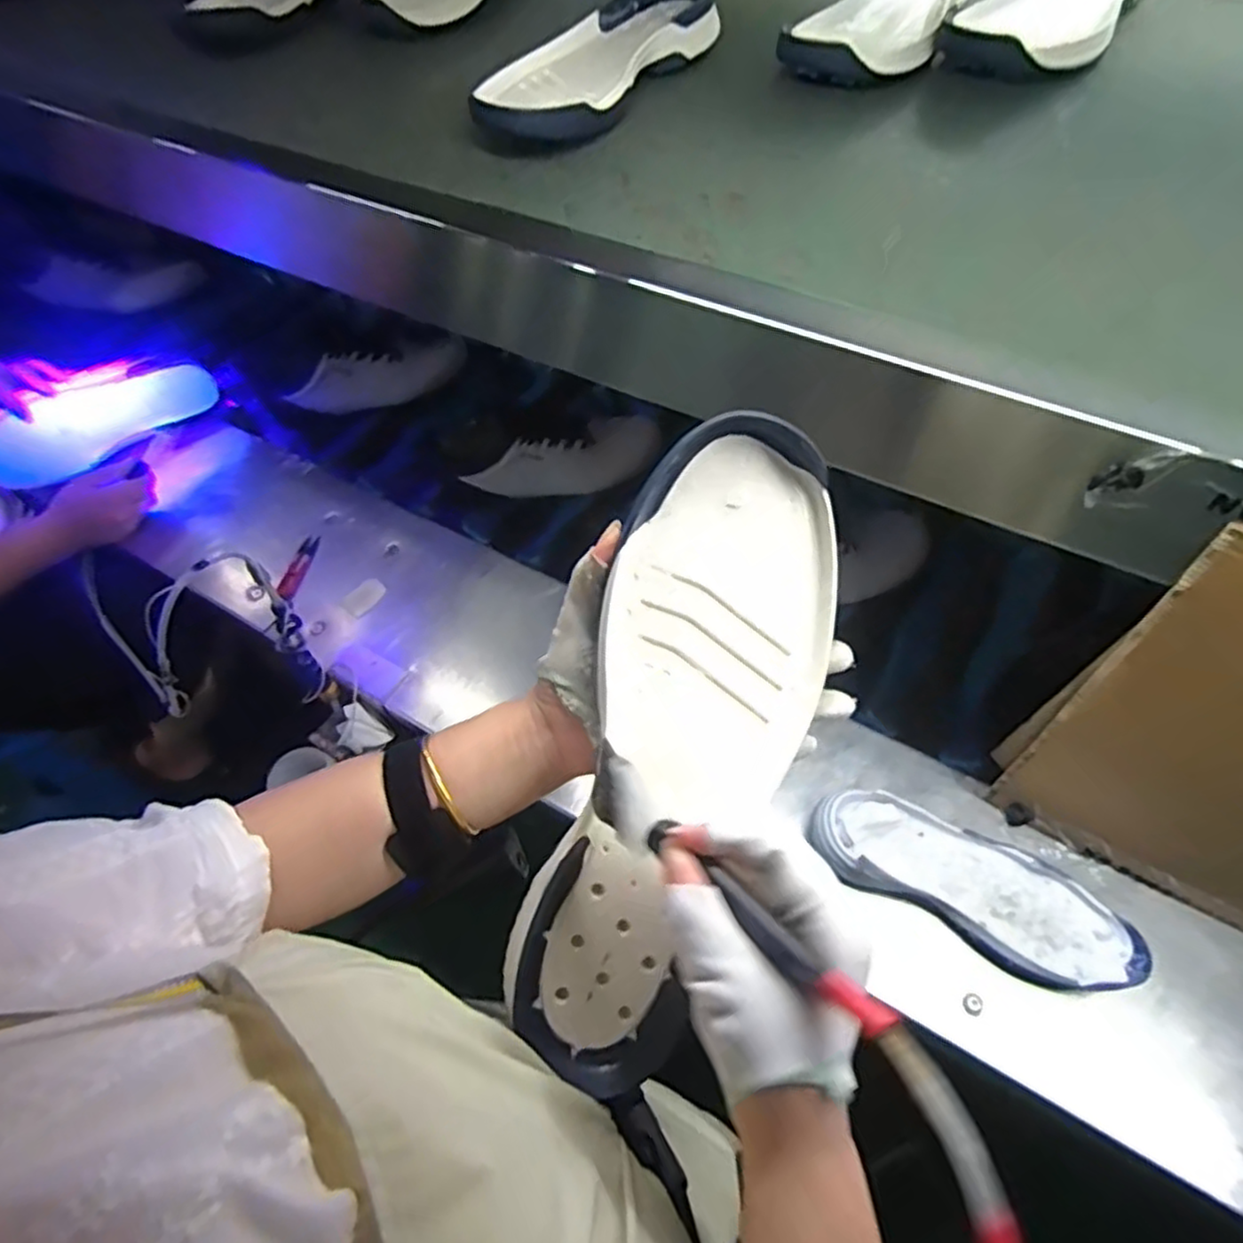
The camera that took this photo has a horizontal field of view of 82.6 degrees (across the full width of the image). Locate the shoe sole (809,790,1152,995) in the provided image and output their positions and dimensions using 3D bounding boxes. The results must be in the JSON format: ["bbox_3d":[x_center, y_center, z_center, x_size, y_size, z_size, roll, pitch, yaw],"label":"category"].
[{"bbox_3d":[0.314,0.236,0.641,0.278,0.048,0.100,23,57,17],"label":"shoe sole"}]

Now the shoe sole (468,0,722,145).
[{"bbox_3d":[-0.026,-0.505,0.641,0.125,0.047,0.279,28,63,21],"label":"shoe sole"}]

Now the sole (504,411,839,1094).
[{"bbox_3d":[0.035,0.066,0.363,0.116,0.035,0.329,16,89,-7],"label":"sole"}]

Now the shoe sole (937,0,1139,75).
[{"bbox_3d":[0.419,-0.590,0.673,0.125,0.039,0.324,31,64,21],"label":"shoe sole"}]

